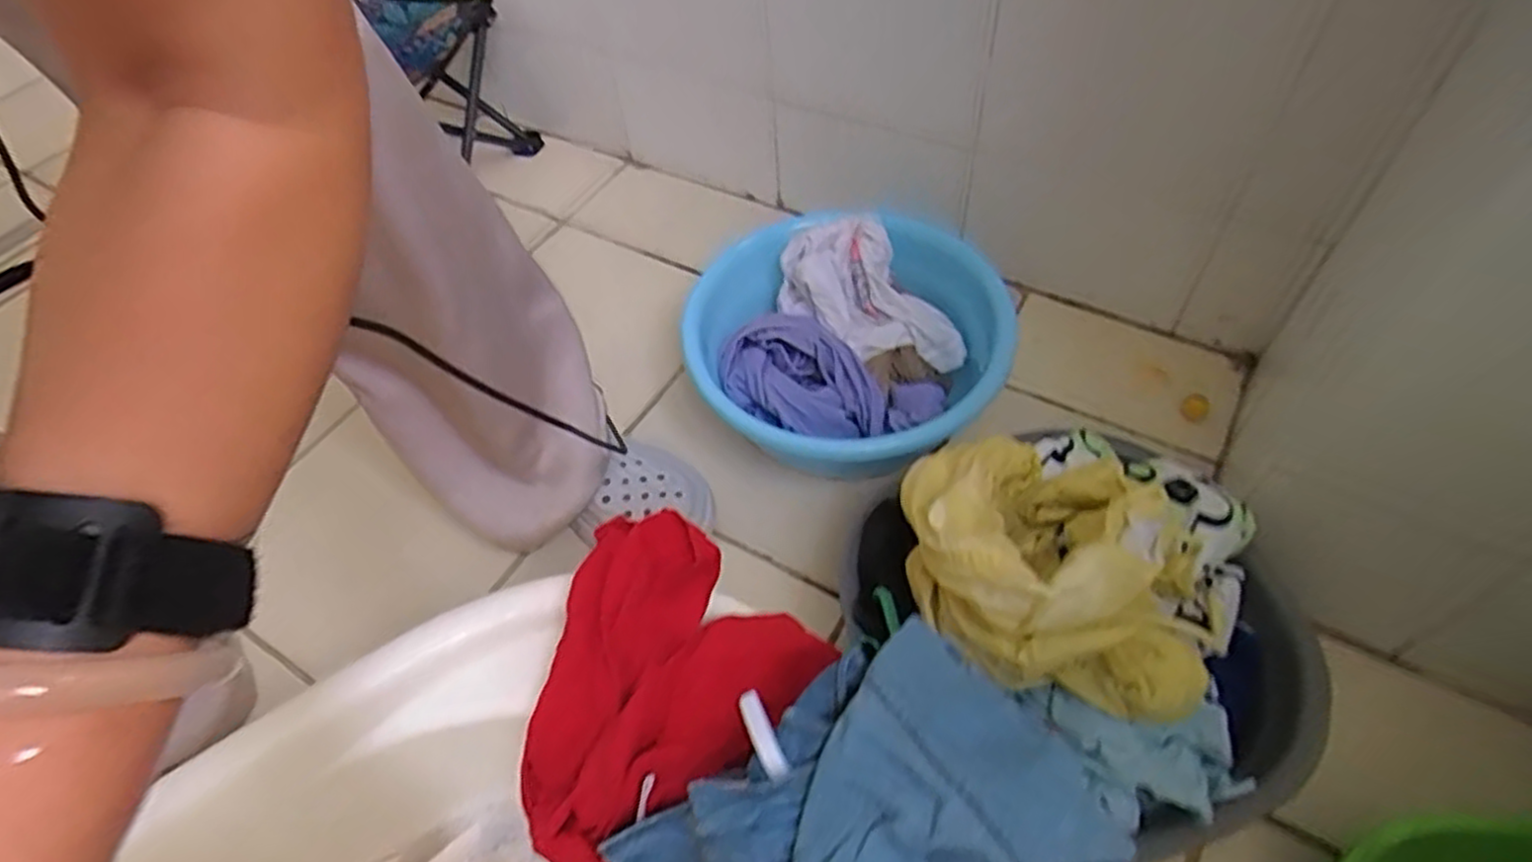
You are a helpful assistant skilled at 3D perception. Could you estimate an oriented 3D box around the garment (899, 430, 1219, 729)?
[{"bbox_3d":[0.183,0.068,0.483,0.191,0.098,0.167,12,55,14],"label":"garment"}]

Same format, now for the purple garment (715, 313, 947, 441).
[{"bbox_3d":[0.056,-0.050,0.739,0.210,0.072,0.111,21,58,20],"label":"purple garment"}]

